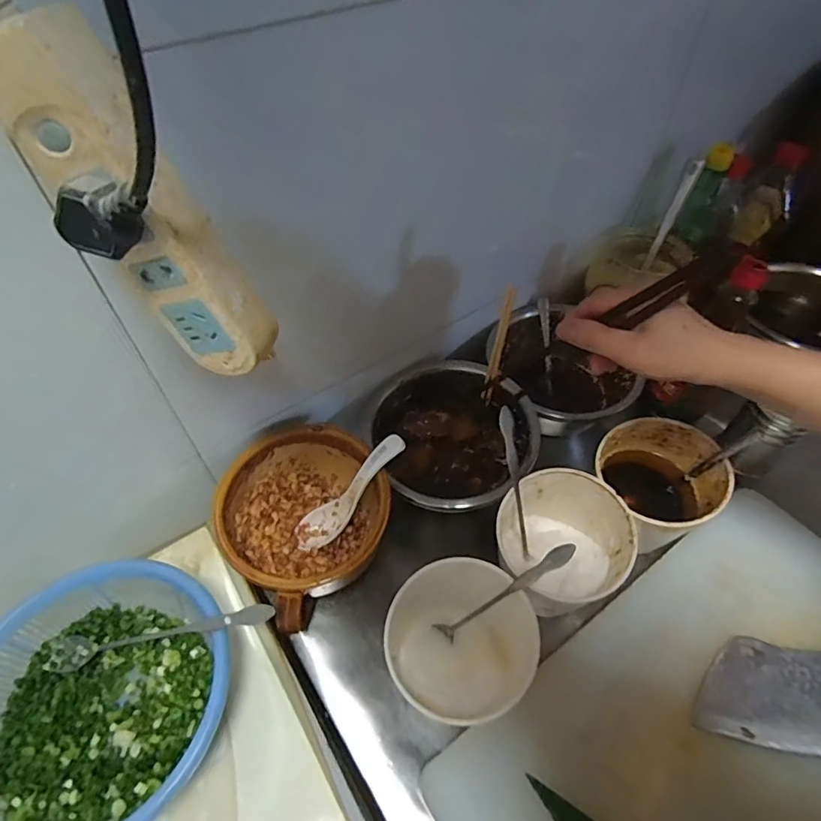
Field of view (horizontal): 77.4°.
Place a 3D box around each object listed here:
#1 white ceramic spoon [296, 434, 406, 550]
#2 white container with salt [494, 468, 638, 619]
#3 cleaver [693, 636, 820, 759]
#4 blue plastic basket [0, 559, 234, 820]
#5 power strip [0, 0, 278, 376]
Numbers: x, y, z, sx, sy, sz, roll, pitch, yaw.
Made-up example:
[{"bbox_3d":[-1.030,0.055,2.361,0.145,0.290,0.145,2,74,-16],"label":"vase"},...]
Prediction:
[{"bbox_3d":[-0.056,0.076,0.476,0.026,0.138,0.033,17,28,-52],"label":"white ceramic spoon"},{"bbox_3d":[0.139,0.126,0.470,0.100,0.093,0.112,-3,50,-4],"label":"white container with salt"},{"bbox_3d":[0.359,0.235,0.413,0.238,0.029,0.080,6,50,4],"label":"cleaver"},{"bbox_3d":[-0.219,0.207,0.365,0.178,0.068,0.171,0,50,0],"label":"blue plastic basket"},{"bbox_3d":[-0.123,-0.086,0.242,0.054,0.162,0.030,0,46,28],"label":"power strip"}]

